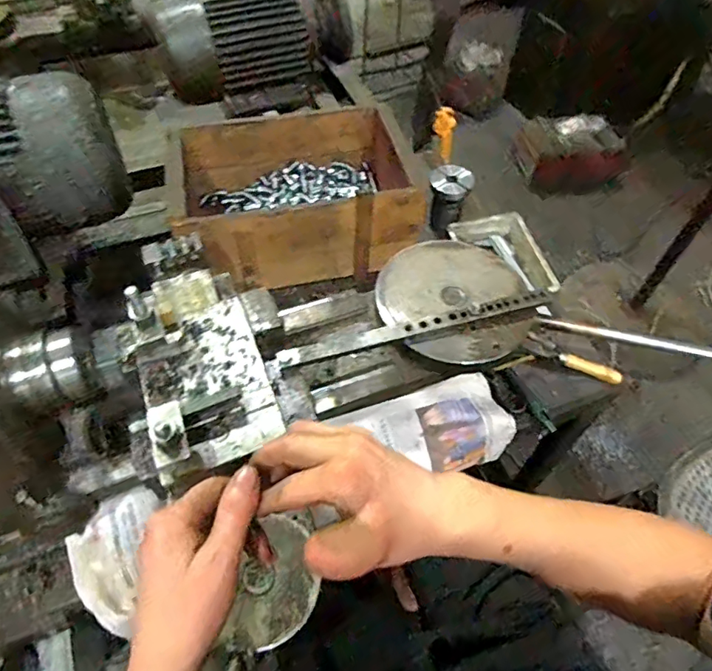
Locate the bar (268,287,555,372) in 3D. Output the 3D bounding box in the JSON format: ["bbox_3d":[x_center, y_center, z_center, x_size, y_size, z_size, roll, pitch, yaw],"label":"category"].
[{"bbox_3d":[0.071,-0.010,0.592,0.339,0.012,0.022,-13,55,-11],"label":"bar"}]

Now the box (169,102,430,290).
[{"bbox_3d":[-0.094,-0.226,0.823,0.362,0.140,0.258,-12,55,-10],"label":"box"}]

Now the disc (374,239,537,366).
[{"bbox_3d":[0.120,-0.048,0.625,0.178,0.020,0.181,1,57,-1],"label":"disc"}]

